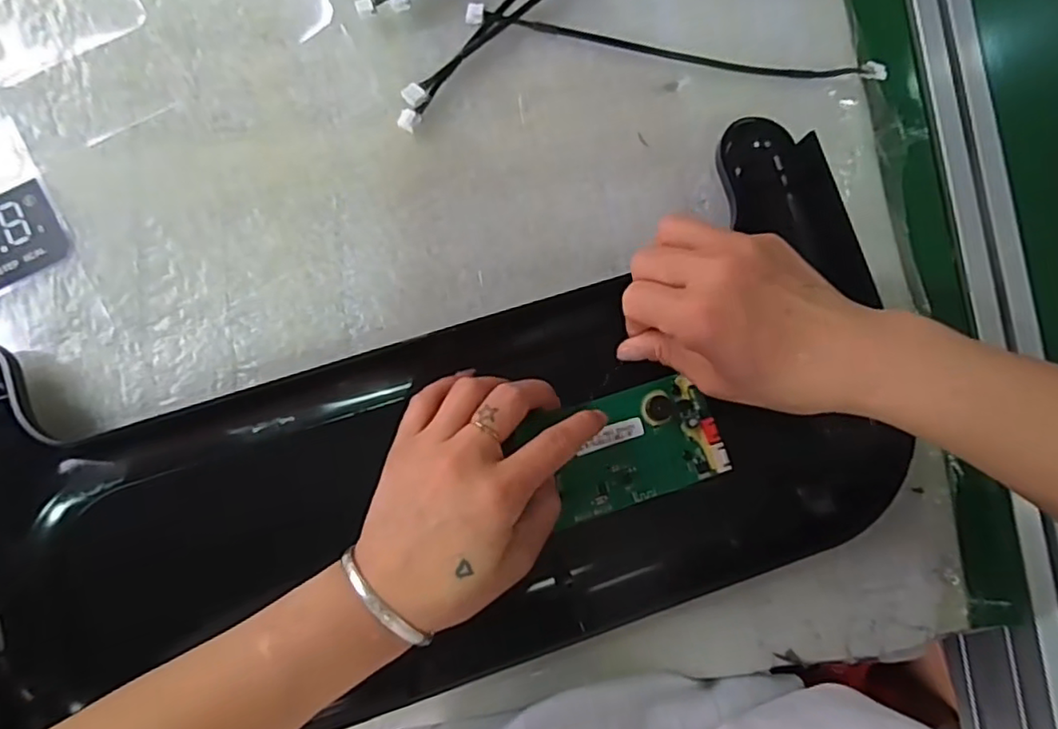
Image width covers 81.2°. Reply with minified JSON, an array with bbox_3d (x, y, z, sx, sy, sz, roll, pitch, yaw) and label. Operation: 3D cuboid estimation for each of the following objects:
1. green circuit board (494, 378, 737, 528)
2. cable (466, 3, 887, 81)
[{"bbox_3d":[0.052,0.046,0.338,0.104,0.008,0.061,-17,79,-5],"label":"green circuit board"},{"bbox_3d":[0.091,-0.196,0.380,0.258,0.015,0.013,8,84,-4],"label":"cable"}]

